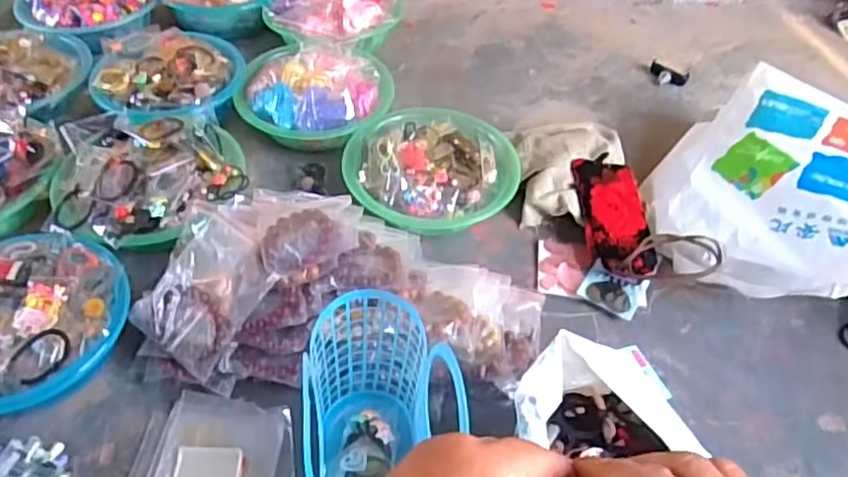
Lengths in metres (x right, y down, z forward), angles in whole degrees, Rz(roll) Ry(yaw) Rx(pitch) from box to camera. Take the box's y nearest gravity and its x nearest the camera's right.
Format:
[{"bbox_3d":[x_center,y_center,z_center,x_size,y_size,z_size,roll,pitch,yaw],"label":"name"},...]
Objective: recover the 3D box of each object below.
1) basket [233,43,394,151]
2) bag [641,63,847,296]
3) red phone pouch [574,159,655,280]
[{"bbox_3d":[-0.169,-0.218,1.024,0.229,0.094,0.193,5,48,1],"label":"basket"},{"bbox_3d":[0.470,-0.071,0.896,0.280,0.122,0.328,32,54,23],"label":"bag"},{"bbox_3d":[0.263,-0.032,0.913,0.097,0.035,0.191,-1,48,-5],"label":"red phone pouch"}]

